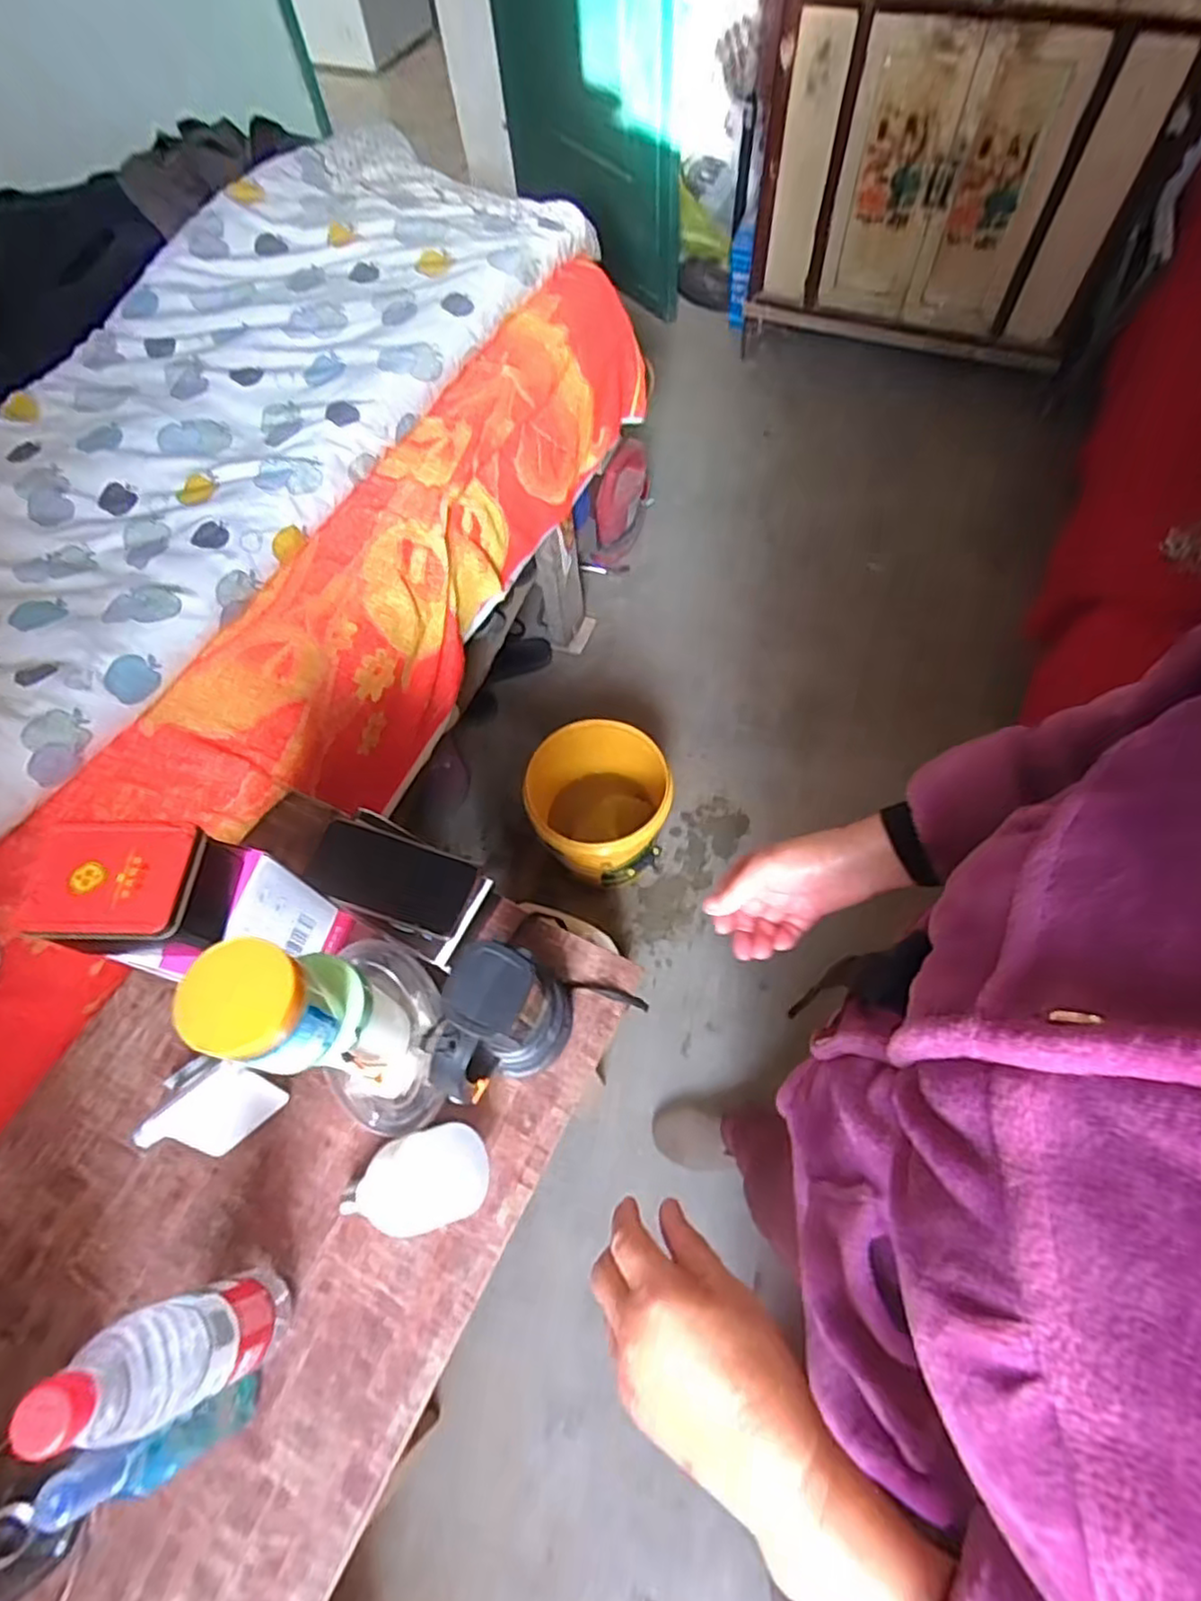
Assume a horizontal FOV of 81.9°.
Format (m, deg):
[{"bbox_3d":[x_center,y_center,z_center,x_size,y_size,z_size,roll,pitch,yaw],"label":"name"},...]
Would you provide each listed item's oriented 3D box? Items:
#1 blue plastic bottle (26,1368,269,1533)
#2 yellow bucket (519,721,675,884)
[{"bbox_3d":[-0.275,0.411,0.439,0.036,0.175,0.037,-1,64,3],"label":"blue plastic bottle"},{"bbox_3d":[-0.004,0.011,1.325,0.245,0.254,0.252,-1,64,3],"label":"yellow bucket"}]

